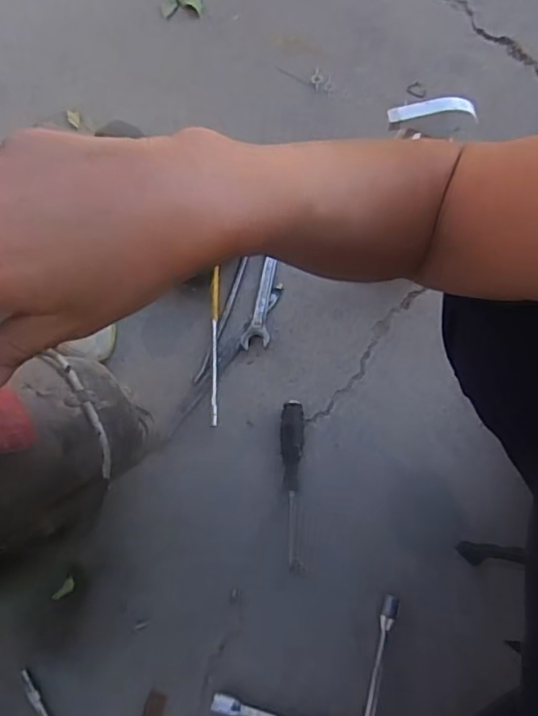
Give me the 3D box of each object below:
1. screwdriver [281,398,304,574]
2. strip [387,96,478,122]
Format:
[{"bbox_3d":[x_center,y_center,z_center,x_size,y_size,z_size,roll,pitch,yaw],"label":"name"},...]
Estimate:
[{"bbox_3d":[0.027,0.157,0.735,0.030,0.030,0.208,1,72,8],"label":"screwdriver"},{"bbox_3d":[0.158,-0.240,0.552,0.087,0.014,0.018,-5,71,7],"label":"strip"}]

